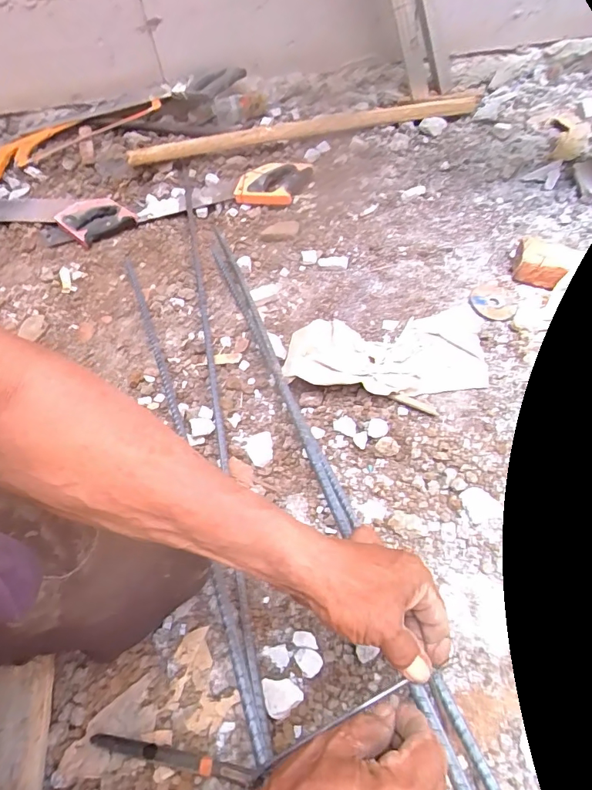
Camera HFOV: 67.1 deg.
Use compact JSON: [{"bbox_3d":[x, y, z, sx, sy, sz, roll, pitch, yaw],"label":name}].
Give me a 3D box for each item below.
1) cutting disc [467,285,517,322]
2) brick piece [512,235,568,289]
[{"bbox_3d":[0.305,-0.142,0.692,0.068,0.004,0.069,1,61,-1],"label":"cutting disc"},{"bbox_3d":[0.387,-0.211,0.710,0.079,0.040,0.088,20,60,18],"label":"brick piece"}]

